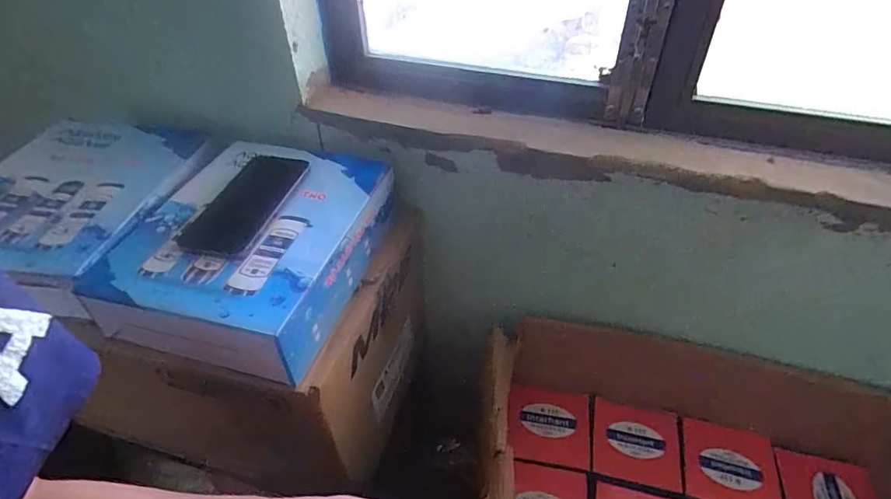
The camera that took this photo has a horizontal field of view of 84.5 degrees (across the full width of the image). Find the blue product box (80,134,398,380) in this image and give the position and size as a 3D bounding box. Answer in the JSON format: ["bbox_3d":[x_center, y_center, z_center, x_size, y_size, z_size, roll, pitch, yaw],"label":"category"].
[{"bbox_3d":[-0.207,-0.007,0.540,0.228,0.075,0.261,10,44,13],"label":"blue product box"}]

